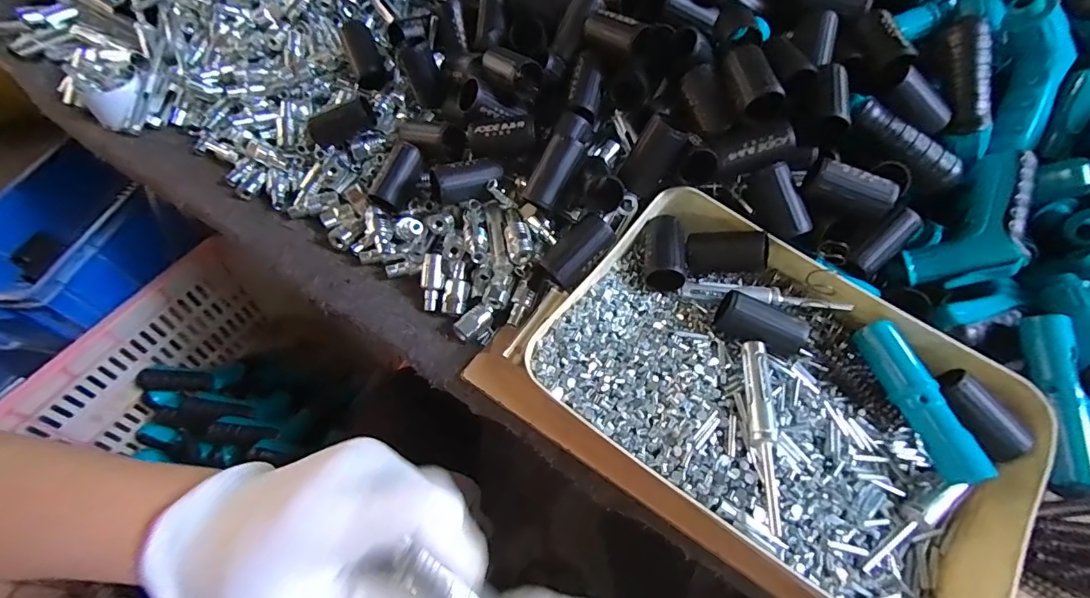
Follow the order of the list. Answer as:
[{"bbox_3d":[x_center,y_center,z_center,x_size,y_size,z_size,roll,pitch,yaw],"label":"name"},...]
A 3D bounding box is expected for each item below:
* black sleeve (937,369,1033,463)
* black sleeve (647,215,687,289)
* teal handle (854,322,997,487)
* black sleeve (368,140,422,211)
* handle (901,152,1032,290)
[{"bbox_3d":[0.312,0.082,0.337,0.025,0.022,0.064,-23,59,-18],"label":"black sleeve"},{"bbox_3d":[0.102,-0.041,0.404,0.032,0.025,0.066,4,55,0],"label":"black sleeve"},{"bbox_3d":[0.272,0.071,0.344,0.022,0.029,0.119,-9,56,-9],"label":"teal handle"},{"bbox_3d":[-0.142,-0.119,0.454,0.026,0.029,0.064,24,87,14],"label":"black sleeve"},{"bbox_3d":[0.358,-0.064,0.386,0.063,0.031,0.129,32,88,18],"label":"handle"}]

